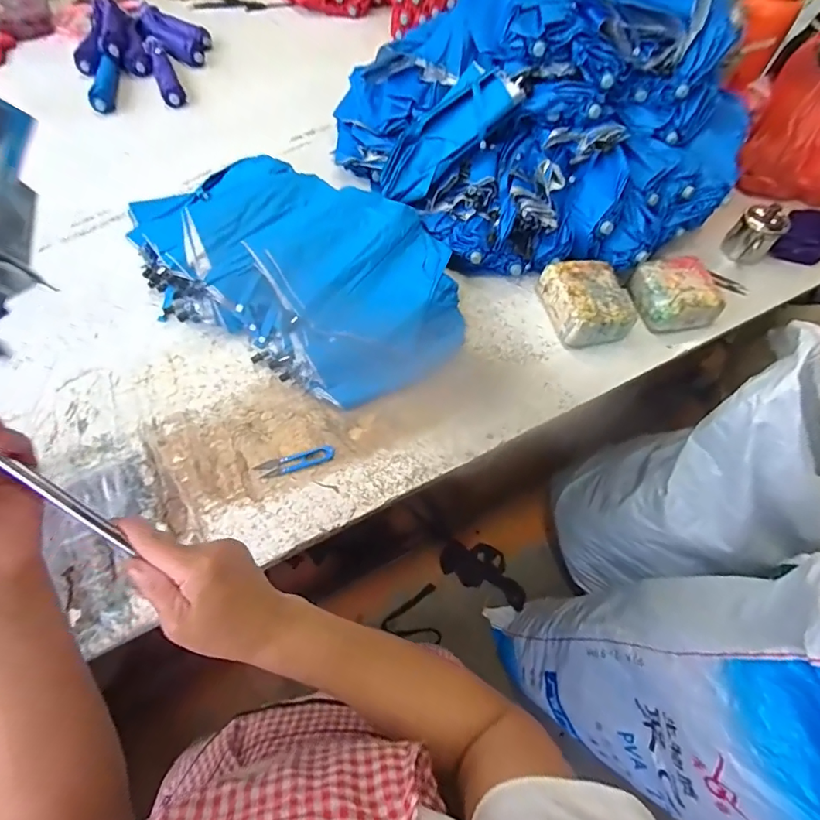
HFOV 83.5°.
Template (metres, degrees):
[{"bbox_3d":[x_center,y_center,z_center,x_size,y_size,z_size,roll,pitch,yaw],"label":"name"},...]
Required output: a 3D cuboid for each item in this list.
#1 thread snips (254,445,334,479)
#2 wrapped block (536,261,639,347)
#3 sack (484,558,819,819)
[{"bbox_3d":[-0.169,0.077,0.680,0.114,0.007,0.028,-15,65,-10],"label":"thread snips"},{"bbox_3d":[0.313,-0.191,0.814,0.131,0.061,0.158,-12,64,-9],"label":"wrapped block"},{"bbox_3d":[0.501,0.506,0.849,0.536,0.761,0.391,12,61,3],"label":"sack"}]

